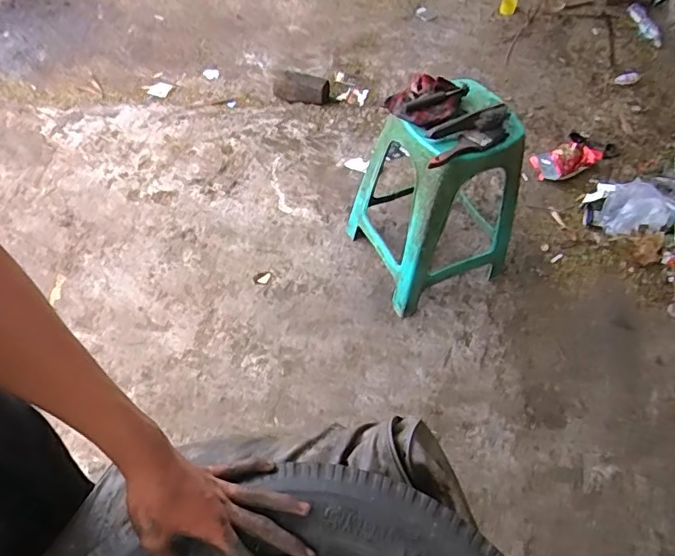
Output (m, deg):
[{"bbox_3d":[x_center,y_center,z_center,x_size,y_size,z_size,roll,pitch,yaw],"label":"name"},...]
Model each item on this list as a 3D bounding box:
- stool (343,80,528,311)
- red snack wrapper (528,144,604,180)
[{"bbox_3d":[0.244,-0.205,1.308,0.296,0.494,0.336,-19,61,-17],"label":"stool"},{"bbox_3d":[0.733,-0.379,1.689,0.219,0.072,0.113,-12,54,12],"label":"red snack wrapper"}]

